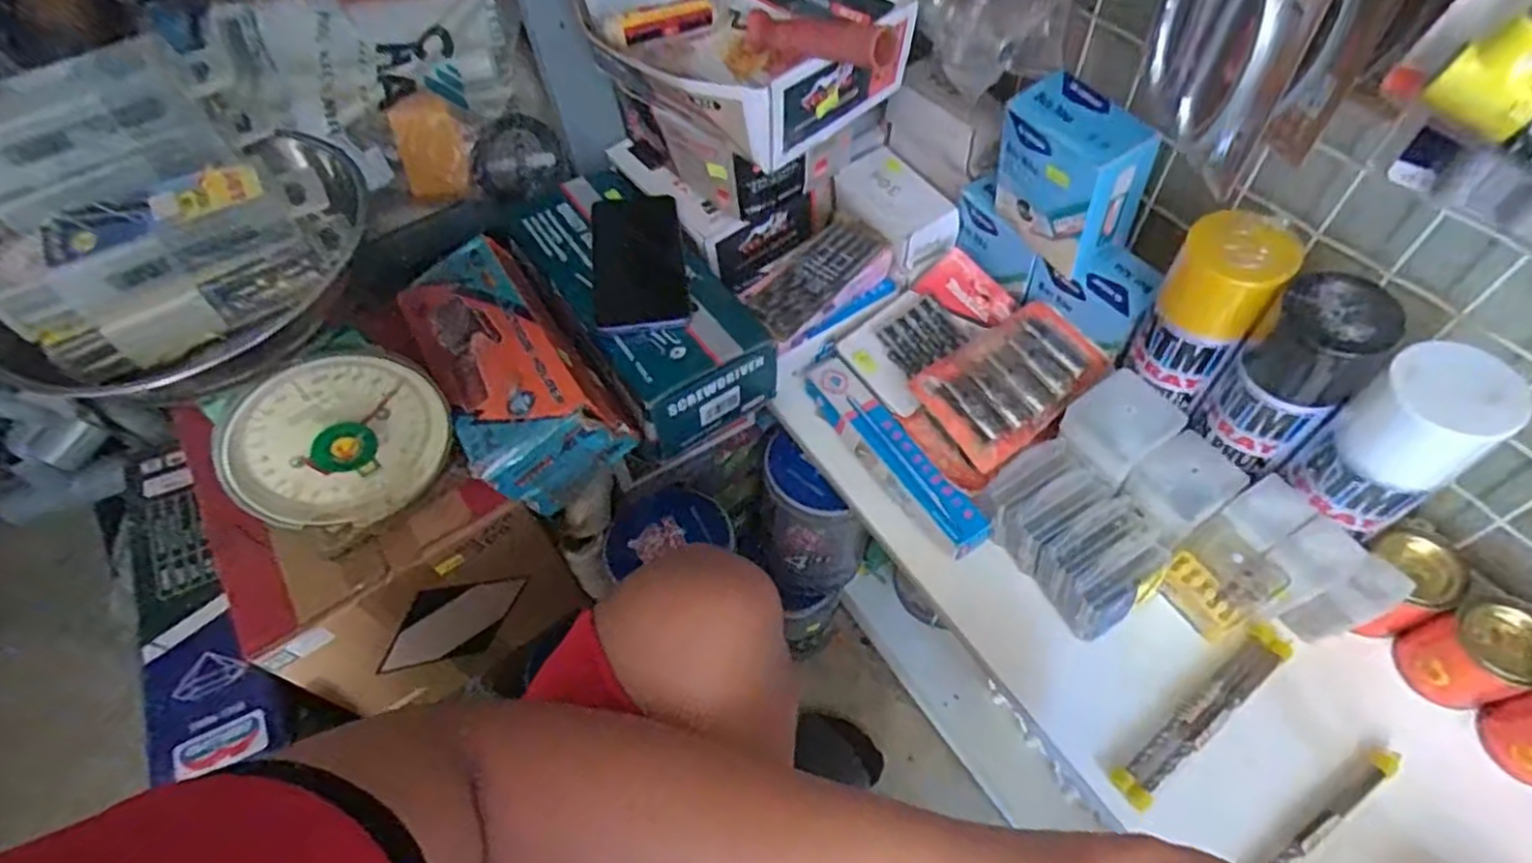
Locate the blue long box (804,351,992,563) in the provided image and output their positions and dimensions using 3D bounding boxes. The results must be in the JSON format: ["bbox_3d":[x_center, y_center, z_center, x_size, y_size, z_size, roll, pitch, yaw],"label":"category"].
[{"bbox_3d":[0.103,0.016,0.615,0.041,0.024,0.203,-31,59,-16],"label":"blue long box"}]

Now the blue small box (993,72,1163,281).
[{"bbox_3d":[0.222,-0.188,0.546,0.060,0.112,0.097,-25,58,-13],"label":"blue small box"}]

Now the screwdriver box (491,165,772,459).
[{"bbox_3d":[-0.113,-0.119,0.653,0.125,0.077,0.295,-30,59,-15],"label":"screwdriver box"}]

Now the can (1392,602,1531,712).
[{"bbox_3d":[0.446,0.144,0.466,0.045,0.069,0.051,-17,56,-7],"label":"can"}]

